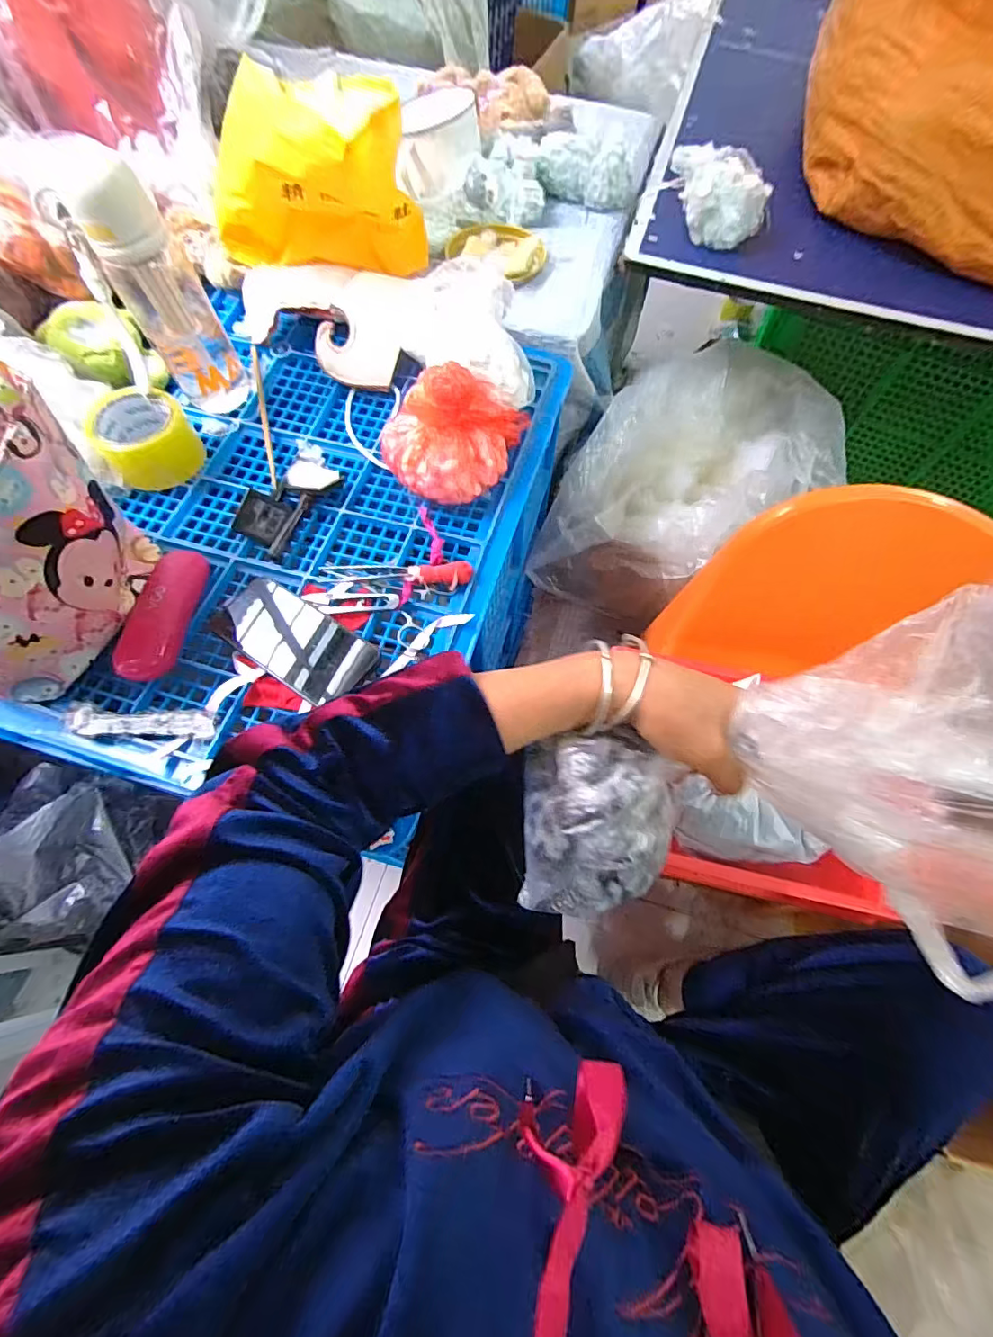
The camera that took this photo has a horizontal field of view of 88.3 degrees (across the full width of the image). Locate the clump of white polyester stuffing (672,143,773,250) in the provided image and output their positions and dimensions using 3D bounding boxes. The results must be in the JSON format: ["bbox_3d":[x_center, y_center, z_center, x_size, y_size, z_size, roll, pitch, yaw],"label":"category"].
[{"bbox_3d":[0.326,-0.711,0.748,0.118,0.060,0.223,6,67,3],"label":"clump of white polyester stuffing"}]

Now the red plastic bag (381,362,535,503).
[{"bbox_3d":[-0.036,-0.252,0.556,0.169,0.124,0.117,-14,68,-6],"label":"red plastic bag"}]

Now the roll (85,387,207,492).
[{"bbox_3d":[-0.398,-0.261,0.590,0.102,0.067,0.105,39,72,15],"label":"roll"}]

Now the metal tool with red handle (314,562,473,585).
[{"bbox_3d":[-0.106,-0.104,0.539,0.160,0.017,0.028,2,67,1],"label":"metal tool with red handle"}]

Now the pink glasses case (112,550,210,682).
[{"bbox_3d":[-0.328,-0.056,0.515,0.050,0.048,0.152,-1,67,-1],"label":"pink glasses case"}]

